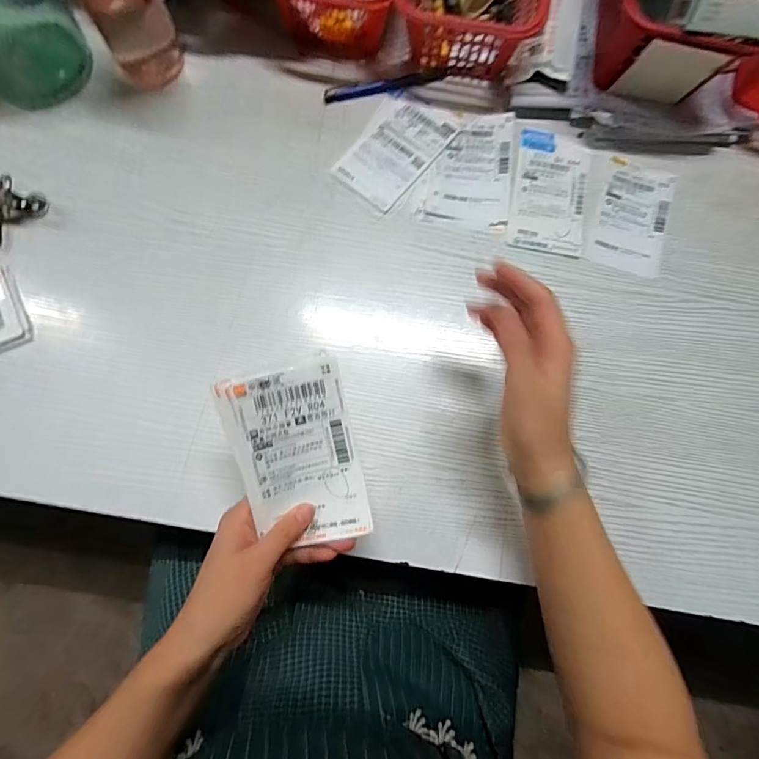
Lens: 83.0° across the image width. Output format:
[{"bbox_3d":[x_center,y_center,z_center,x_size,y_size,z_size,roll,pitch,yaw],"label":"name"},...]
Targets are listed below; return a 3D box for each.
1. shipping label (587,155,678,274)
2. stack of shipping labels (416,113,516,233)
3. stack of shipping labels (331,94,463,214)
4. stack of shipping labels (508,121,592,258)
[{"bbox_3d":[0.274,-0.178,0.464,0.076,0.004,0.130,16,81,3],"label":"shipping label"},{"bbox_3d":[0.097,-0.228,0.461,0.092,0.006,0.136,9,79,0],"label":"stack of shipping labels"},{"bbox_3d":[0.016,-0.252,0.464,0.082,0.004,0.133,38,80,6],"label":"stack of shipping labels"},{"bbox_3d":[0.185,-0.210,0.463,0.080,0.004,0.157,10,79,0],"label":"stack of shipping labels"}]

